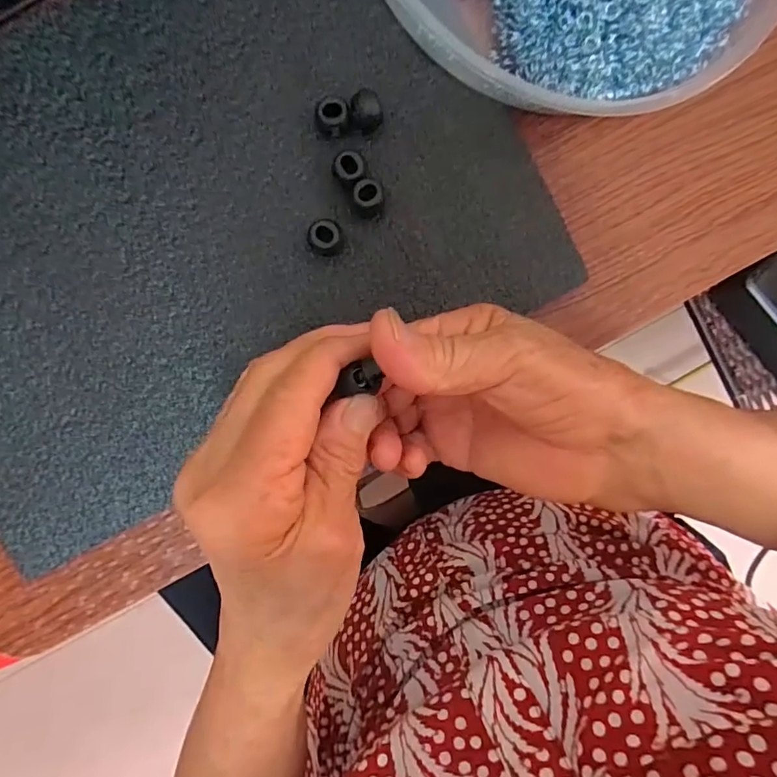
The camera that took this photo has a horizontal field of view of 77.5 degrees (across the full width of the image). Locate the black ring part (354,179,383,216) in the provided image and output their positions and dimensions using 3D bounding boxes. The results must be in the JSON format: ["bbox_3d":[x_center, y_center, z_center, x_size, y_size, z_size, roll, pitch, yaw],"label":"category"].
[{"bbox_3d":[-0.010,-0.096,0.245,0.014,0.014,0.015,0,93,-2],"label":"black ring part"}]

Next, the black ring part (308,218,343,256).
[{"bbox_3d":[-0.032,-0.076,0.245,0.017,0.013,0.016,-6,94,-2],"label":"black ring part"}]

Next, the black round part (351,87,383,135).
[{"bbox_3d":[-0.011,-0.137,0.242,0.015,0.017,0.016,0,93,-2],"label":"black round part"}]

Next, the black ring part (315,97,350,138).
[{"bbox_3d":[-0.028,-0.135,0.243,0.016,0.015,0.015,0,93,-2],"label":"black ring part"}]

